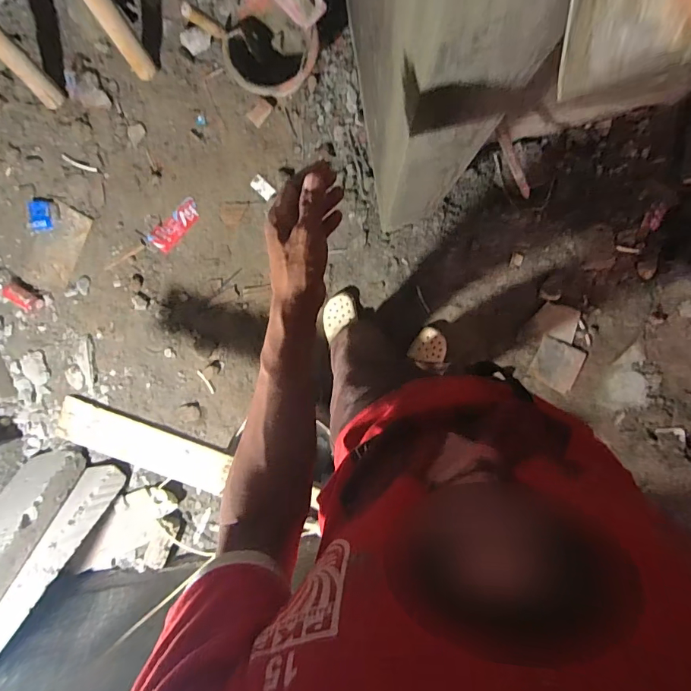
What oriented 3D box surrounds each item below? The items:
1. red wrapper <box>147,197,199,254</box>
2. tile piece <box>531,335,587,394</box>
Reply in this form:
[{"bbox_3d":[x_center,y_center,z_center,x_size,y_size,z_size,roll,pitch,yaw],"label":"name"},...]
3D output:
[{"bbox_3d":[-0.547,-0.389,1.369,0.077,0.013,0.191,43,96,-2],"label":"red wrapper"},{"bbox_3d":[0.676,0.062,1.363,0.135,0.006,0.143,25,94,12],"label":"tile piece"}]

